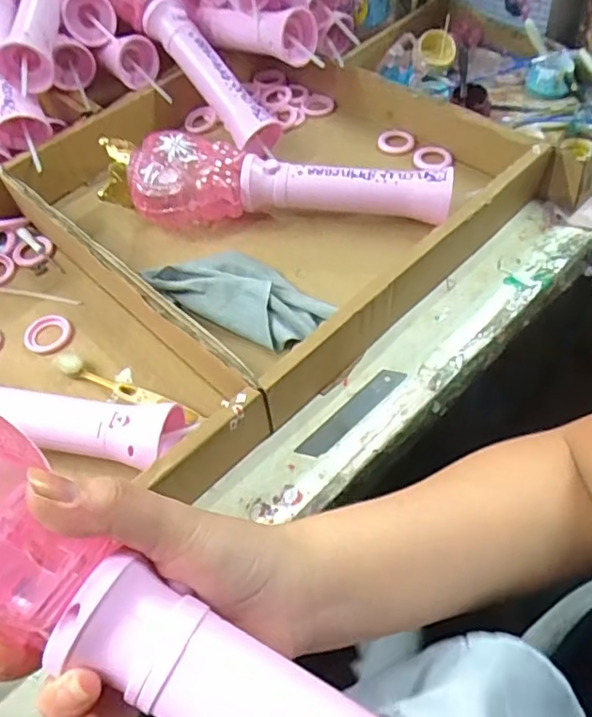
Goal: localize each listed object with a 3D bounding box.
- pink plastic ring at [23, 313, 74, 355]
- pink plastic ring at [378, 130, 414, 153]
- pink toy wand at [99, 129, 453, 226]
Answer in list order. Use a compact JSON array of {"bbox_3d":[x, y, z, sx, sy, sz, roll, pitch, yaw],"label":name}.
[{"bbox_3d":[-0.206,-0.021,0.476,0.037,0.007,0.035,-2,56,3],"label":"pink plastic ring"},{"bbox_3d":[0.104,-0.224,0.595,0.036,0.015,0.026,15,58,14],"label":"pink plastic ring"},{"bbox_3d":[-0.018,-0.162,0.524,0.306,0.070,0.082,0,56,4],"label":"pink toy wand"}]

